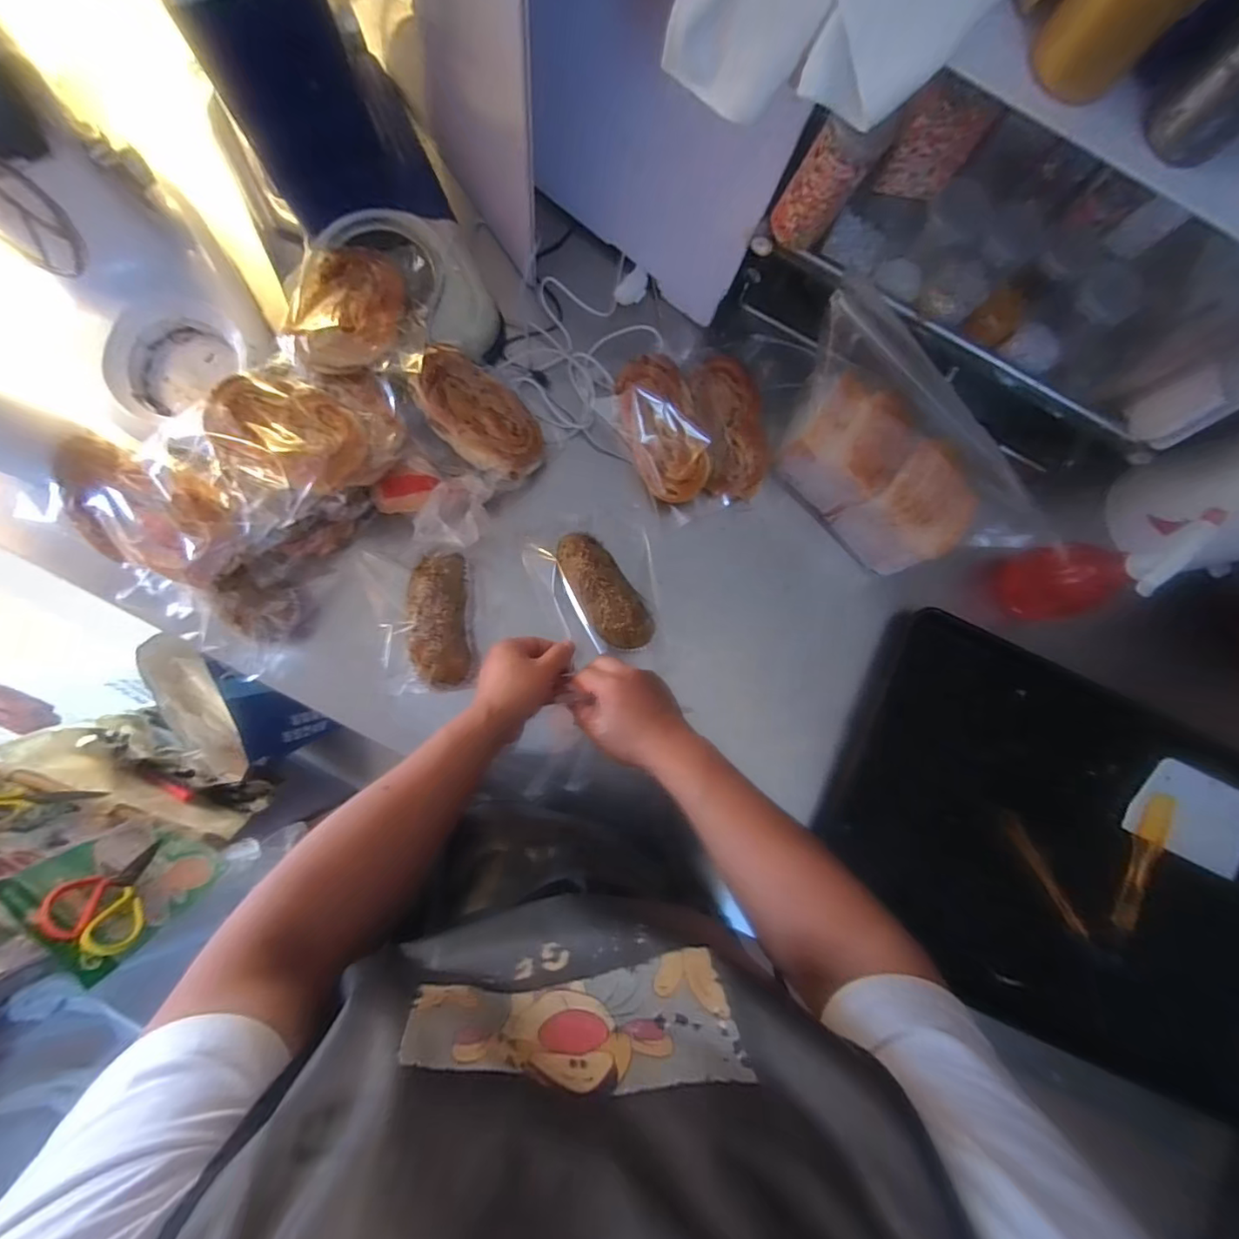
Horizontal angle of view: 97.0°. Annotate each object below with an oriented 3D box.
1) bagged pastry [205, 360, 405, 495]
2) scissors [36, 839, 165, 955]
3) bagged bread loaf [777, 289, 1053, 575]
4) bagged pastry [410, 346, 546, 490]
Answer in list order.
[{"bbox_3d":[-0.312,-0.191,0.545,0.165,0.048,0.133,6,84,-4],"label":"bagged pastry"},{"bbox_3d":[-0.627,0.337,0.683,0.016,0.190,0.102,-44,110,-8],"label":"scissors"},{"bbox_3d":[0.287,-0.164,0.596,0.296,0.180,0.099,43,82,0],"label":"bagged bread loaf"},{"bbox_3d":[-0.155,-0.224,0.614,0.148,0.079,0.096,39,82,-1],"label":"bagged pastry"}]

